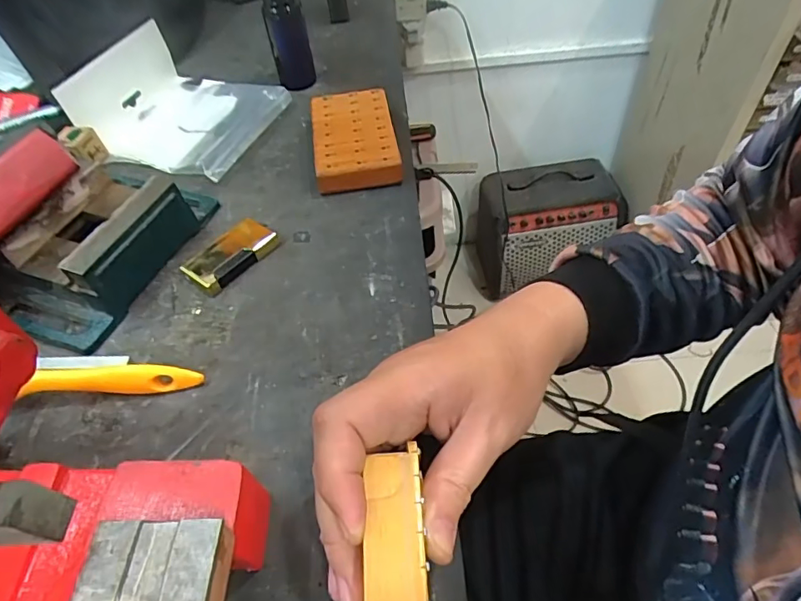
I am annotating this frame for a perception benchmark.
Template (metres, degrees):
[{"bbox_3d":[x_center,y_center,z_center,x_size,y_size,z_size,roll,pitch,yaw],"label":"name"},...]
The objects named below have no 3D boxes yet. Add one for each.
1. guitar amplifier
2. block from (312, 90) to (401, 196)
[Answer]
[{"bbox_3d":[0.356,-0.167,1.288,0.316,0.300,0.200,-10,51,-3],"label":"guitar amplifier"},{"bbox_3d":[-0.042,-0.148,0.471,0.072,0.029,0.119,-8,51,-3],"label":"block"}]

